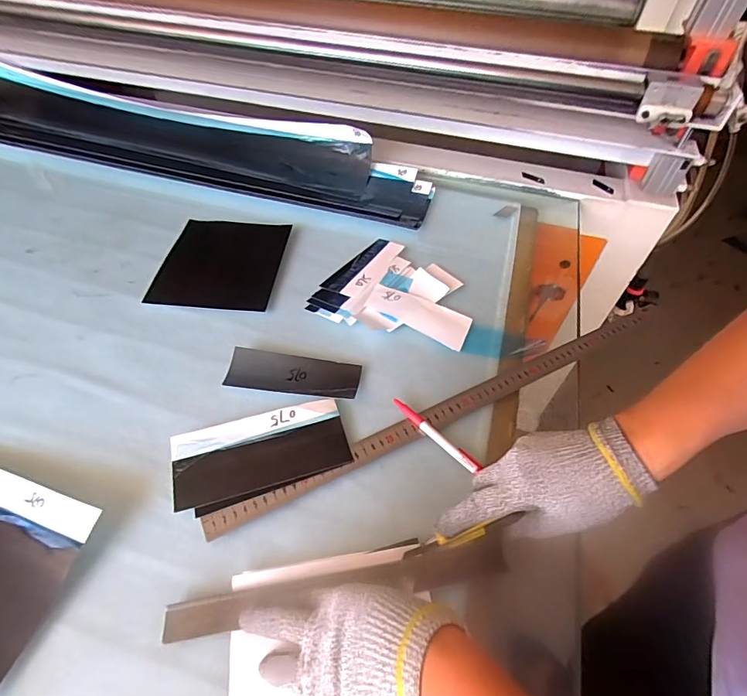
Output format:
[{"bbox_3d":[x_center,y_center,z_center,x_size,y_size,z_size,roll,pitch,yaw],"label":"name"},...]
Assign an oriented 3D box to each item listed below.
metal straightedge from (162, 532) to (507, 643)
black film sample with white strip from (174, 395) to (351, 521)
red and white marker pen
[{"bbox_3d":[-0.037,0.205,0.364,0.264,0.007,0.029,-8,54,-6],"label":"metal straightedge"},{"bbox_3d":[-0.117,0.108,0.449,0.174,0.014,0.091,-17,55,-15],"label":"black film sample with white strip"},{"bbox_3d":[0.066,0.092,0.465,0.012,0.010,0.112,-37,63,-27],"label":"red and white marker pen"}]

